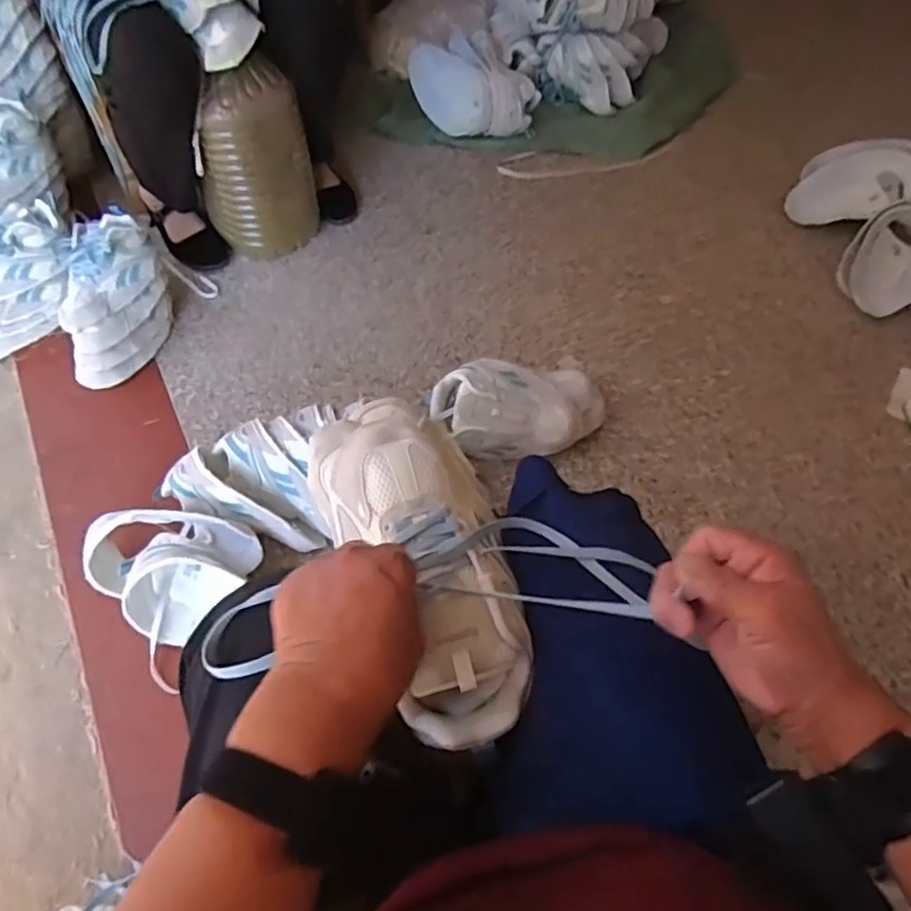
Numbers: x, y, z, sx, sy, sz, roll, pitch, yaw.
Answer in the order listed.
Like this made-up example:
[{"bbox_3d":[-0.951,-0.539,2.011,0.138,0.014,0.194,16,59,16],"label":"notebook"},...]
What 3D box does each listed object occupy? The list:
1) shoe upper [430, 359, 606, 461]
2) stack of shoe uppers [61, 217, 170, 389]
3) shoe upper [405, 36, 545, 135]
[{"bbox_3d":[0.103,-0.072,1.014,0.277,0.118,0.133,-6,58,-5],"label":"shoe upper"},{"bbox_3d":[-0.554,-0.249,1.081,0.138,0.161,0.234,-4,58,-3],"label":"stack of shoe uppers"},{"bbox_3d":[0.034,-0.762,1.390,0.263,0.152,0.121,32,63,18],"label":"shoe upper"}]

